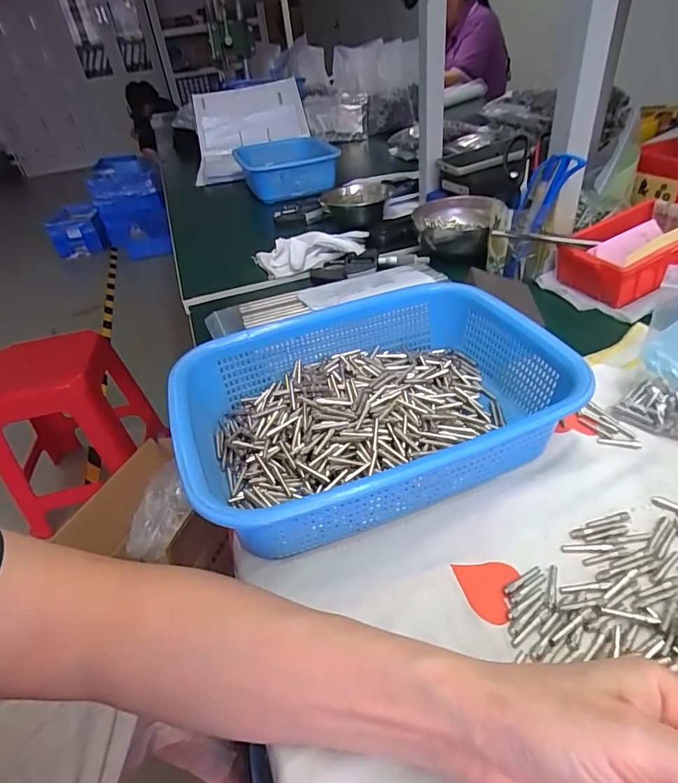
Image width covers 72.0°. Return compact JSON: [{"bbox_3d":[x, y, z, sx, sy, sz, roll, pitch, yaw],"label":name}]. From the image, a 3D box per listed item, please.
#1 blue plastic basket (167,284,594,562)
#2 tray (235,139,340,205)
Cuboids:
[{"bbox_3d":[0.025,0.008,0.375,0.284,0.072,0.215,-18,40,-13],"label":"blue plastic basket"},{"bbox_3d":[-0.129,-0.522,1.090,0.194,0.080,0.304,-16,39,-11],"label":"tray"}]

